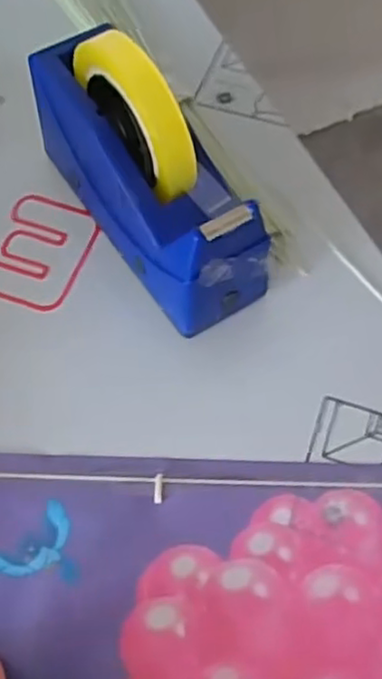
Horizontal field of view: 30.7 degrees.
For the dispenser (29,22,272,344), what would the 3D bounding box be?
[{"bbox_3d":[-0.032,-0.115,0.463,0.072,0.137,0.205,-33,65,-18],"label":"dispenser"}]

